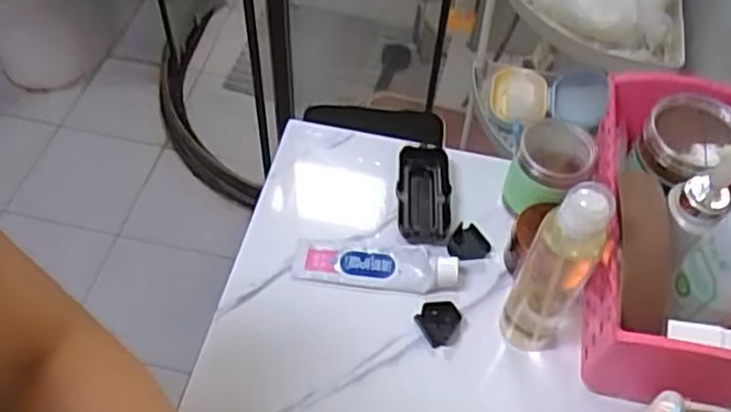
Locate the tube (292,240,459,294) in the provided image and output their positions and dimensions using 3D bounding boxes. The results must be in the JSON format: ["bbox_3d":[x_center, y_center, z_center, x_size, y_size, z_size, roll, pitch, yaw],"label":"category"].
[{"bbox_3d":[0.009,0.055,0.655,0.154,0.022,0.046,8,54,3],"label":"tube"}]

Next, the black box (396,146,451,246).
[{"bbox_3d":[0.060,-0.007,0.711,0.053,0.024,0.123,3,53,0],"label":"black box"}]

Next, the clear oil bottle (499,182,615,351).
[{"bbox_3d":[0.150,0.058,0.553,0.048,0.196,0.049,1,53,-2],"label":"clear oil bottle"}]

